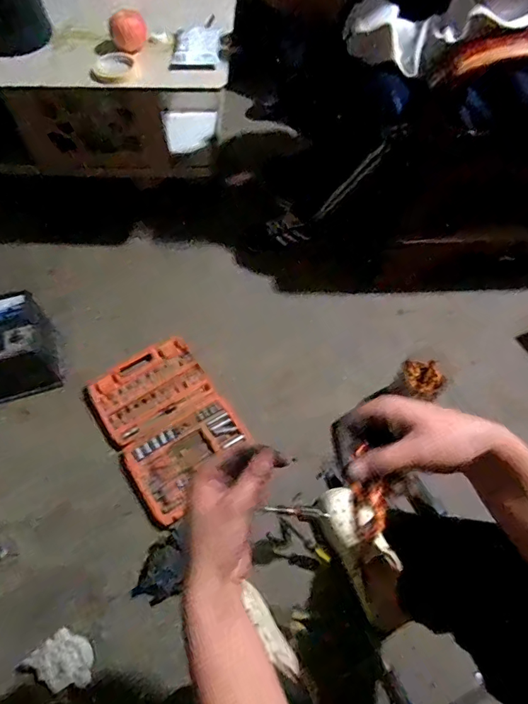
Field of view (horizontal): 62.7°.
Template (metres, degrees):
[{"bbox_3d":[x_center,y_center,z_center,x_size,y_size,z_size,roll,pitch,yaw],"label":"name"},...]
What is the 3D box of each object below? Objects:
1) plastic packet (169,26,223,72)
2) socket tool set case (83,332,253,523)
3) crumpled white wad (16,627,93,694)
[{"bbox_3d":[-0.146,-0.660,0.940,0.103,0.013,0.158,0,60,-2],"label":"plastic packet"},{"bbox_3d":[-0.221,0.156,0.998,0.264,0.032,0.371,-31,66,-18],"label":"socket tool set case"},{"bbox_3d":[-0.355,0.544,0.764,0.116,0.025,0.090,30,64,14],"label":"crumpled white wad"}]

